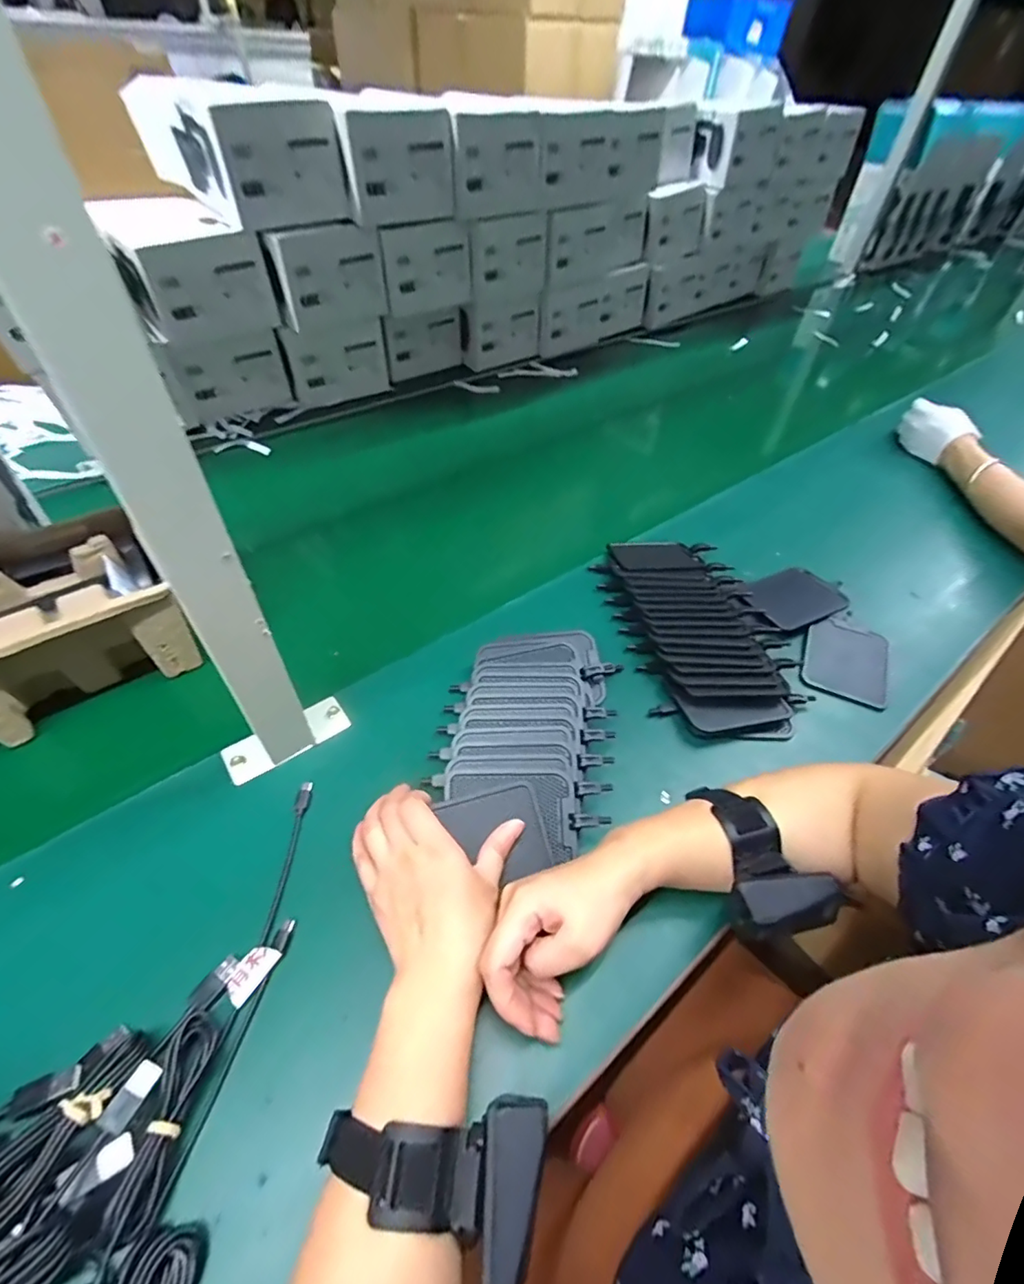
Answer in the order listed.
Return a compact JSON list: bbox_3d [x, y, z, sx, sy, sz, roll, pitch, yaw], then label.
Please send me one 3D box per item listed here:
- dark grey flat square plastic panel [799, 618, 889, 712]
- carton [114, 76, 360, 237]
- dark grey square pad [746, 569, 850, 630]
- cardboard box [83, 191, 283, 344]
[{"bbox_3d":[0.342,0.017,0.544,0.081,0.009,0.105,24,53,17],"label":"dark grey flat square plastic panel"},{"bbox_3d":[-0.374,-0.671,0.726,0.155,0.110,0.295,-33,59,-27],"label":"carton"},{"bbox_3d":[0.313,-0.050,0.584,0.105,0.012,0.069,-23,54,-20],"label":"dark grey square pad"},{"bbox_3d":[-0.435,-0.500,0.720,0.148,0.131,0.135,-33,59,-27],"label":"cardboard box"}]

